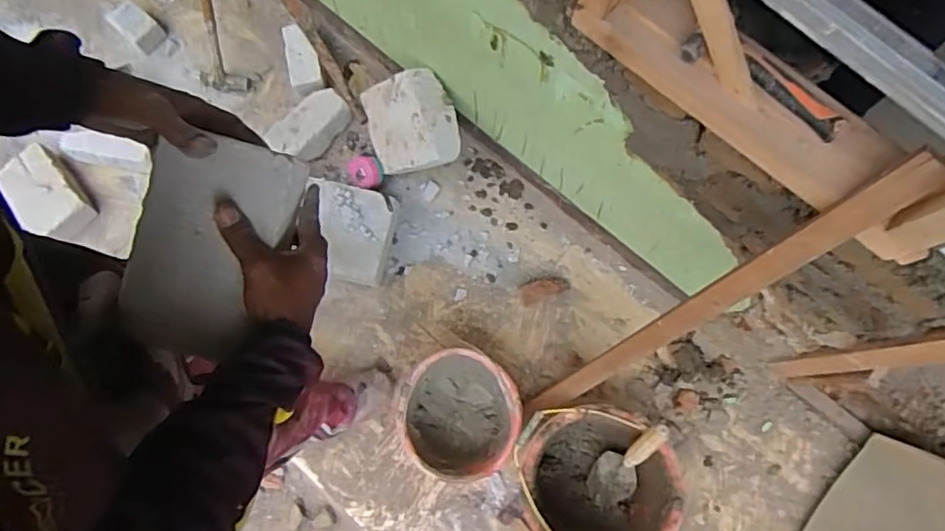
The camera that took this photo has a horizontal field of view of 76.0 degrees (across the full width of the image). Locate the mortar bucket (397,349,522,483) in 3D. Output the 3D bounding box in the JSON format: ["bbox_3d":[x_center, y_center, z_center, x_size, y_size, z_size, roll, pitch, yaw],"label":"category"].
[{"bbox_3d":[-0.025,0.303,1.243,0.224,0.175,0.232,0,78,0],"label":"mortar bucket"}]

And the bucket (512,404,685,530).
[{"bbox_3d":[0.234,0.422,1.188,0.279,0.223,0.284,0,78,0],"label":"bucket"}]

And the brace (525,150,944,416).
[{"bbox_3d":[0.309,0.091,0.930,0.031,0.808,0.047,-29,78,-38],"label":"brace"}]

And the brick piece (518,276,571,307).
[{"bbox_3d":[0.164,0.052,1.362,0.118,0.045,0.051,-20,79,-4],"label":"brick piece"}]

